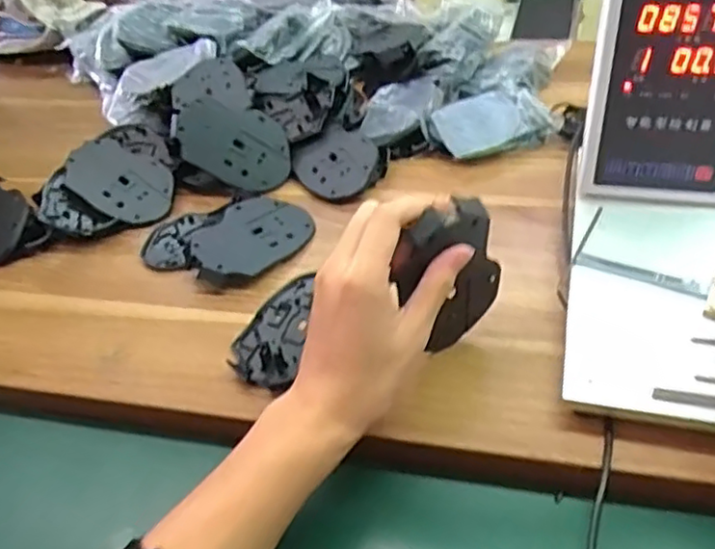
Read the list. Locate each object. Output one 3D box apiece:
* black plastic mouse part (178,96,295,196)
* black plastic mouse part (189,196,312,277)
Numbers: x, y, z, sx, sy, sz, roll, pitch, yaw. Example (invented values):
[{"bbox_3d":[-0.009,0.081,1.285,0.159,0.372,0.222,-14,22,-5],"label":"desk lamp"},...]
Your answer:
[{"bbox_3d":[-0.115,-0.123,0.613,0.108,0.013,0.074,22,81,-14],"label":"black plastic mouse part"},{"bbox_3d":[-0.090,-0.036,0.547,0.075,0.021,0.106,31,55,34],"label":"black plastic mouse part"}]

